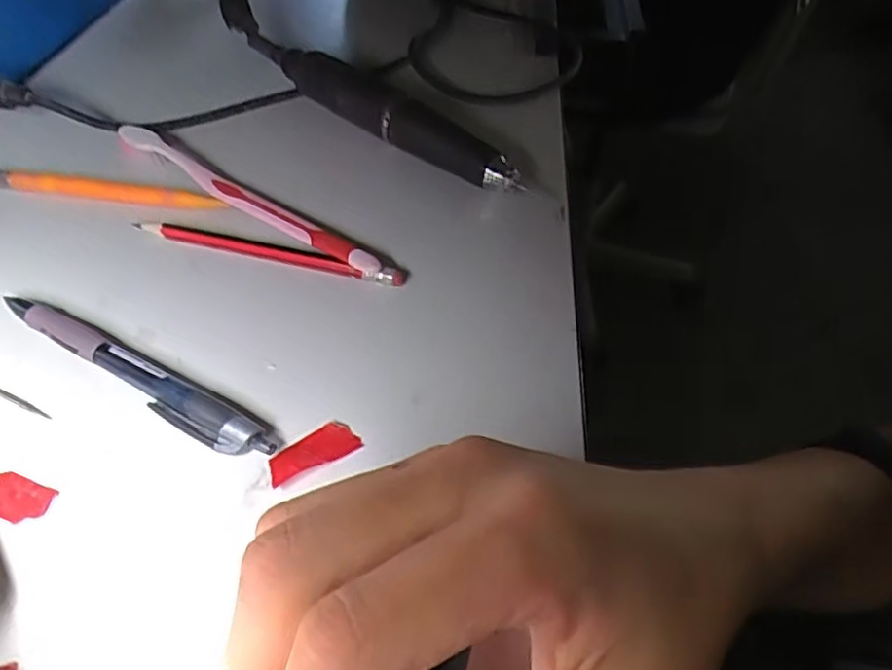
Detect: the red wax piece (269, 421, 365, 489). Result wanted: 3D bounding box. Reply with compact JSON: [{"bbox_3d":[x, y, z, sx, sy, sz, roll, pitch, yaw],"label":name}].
[{"bbox_3d":[-0.048,0.042,0.235,0.033,0.004,0.015,-26,55,-20],"label":"red wax piece"}]

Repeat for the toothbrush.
[{"bbox_3d":[-0.101,-0.068,0.318,0.171,0.011,0.010,30,56,22],"label":"toothbrush"}]

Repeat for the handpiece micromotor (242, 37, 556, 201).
[{"bbox_3d":[-0.040,-0.124,0.356,0.206,0.027,0.021,34,58,25],"label":"handpiece micromotor"}]

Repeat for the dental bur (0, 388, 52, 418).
[{"bbox_3d":[-0.169,0.023,0.252,0.044,0.004,0.004,22,53,17],"label":"dental bur"}]

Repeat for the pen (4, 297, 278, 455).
[{"bbox_3d":[-0.124,0.014,0.254,0.137,0.011,0.015,25,54,19],"label":"pen"}]

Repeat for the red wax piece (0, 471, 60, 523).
[{"bbox_3d":[-0.150,0.055,0.225,0.025,0.004,0.014,16,52,12],"label":"red wax piece"}]

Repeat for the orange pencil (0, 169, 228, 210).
[{"bbox_3d":[-0.173,-0.072,0.327,0.130,0.005,0.014,9,51,7],"label":"orange pencil"}]

